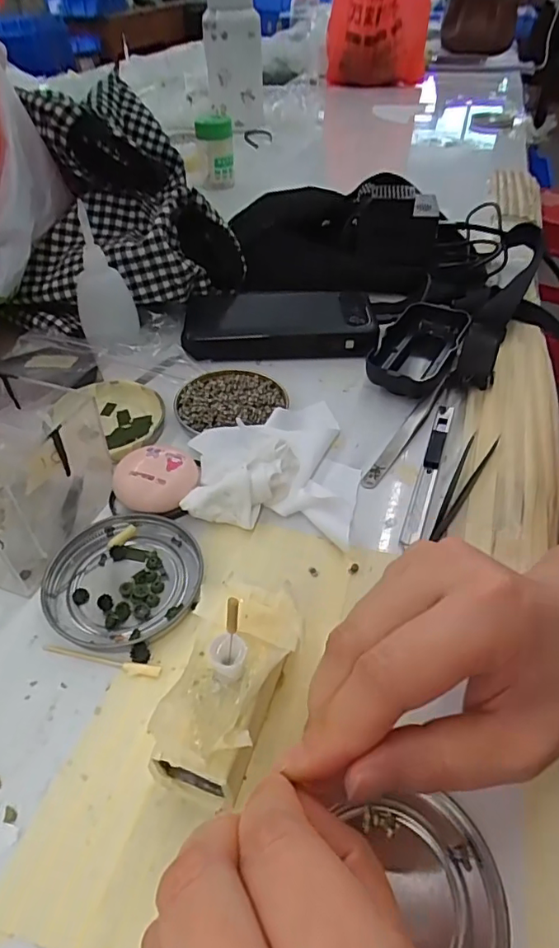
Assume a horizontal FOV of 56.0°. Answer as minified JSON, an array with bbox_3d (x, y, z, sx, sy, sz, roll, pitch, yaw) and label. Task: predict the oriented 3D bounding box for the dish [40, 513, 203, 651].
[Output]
[{"bbox_3d":[-0.081,0.053,0.276,0.075,0.008,0.076,0,46,0],"label":"dish"}]

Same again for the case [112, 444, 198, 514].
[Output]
[{"bbox_3d":[-0.073,0.004,0.311,0.047,0.021,0.041,-5,46,-5],"label":"case"}]

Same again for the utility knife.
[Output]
[{"bbox_3d":[0.096,-0.006,0.333,0.010,0.008,0.128,16,48,15],"label":"utility knife"}]

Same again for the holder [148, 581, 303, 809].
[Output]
[{"bbox_3d":[-0.018,0.087,0.218,0.047,0.043,0.084,7,46,7],"label":"holder"}]

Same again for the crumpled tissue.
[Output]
[{"bbox_3d":[-0.001,-0.015,0.329,0.102,0.025,0.113,9,46,9],"label":"crumpled tissue"}]

